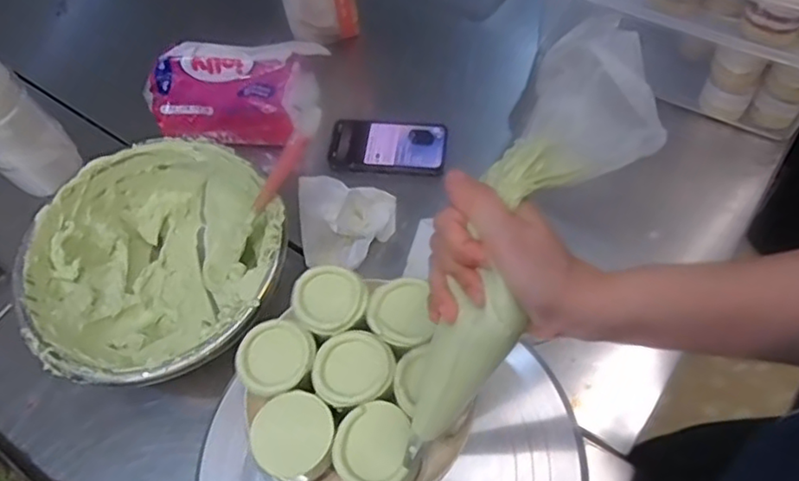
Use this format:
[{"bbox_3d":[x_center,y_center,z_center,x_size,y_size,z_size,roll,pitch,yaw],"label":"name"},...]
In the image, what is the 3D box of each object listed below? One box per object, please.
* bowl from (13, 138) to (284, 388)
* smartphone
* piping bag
[{"bbox_3d":[-0.248,0.035,0.663,0.256,0.112,0.257,-2,60,4],"label":"bowl"},{"bbox_3d":[-0.016,-0.119,0.781,0.144,0.015,0.074,4,60,8],"label":"smartphone"},{"bbox_3d":[0.081,-0.005,0.383,0.086,0.099,0.300,25,76,17],"label":"piping bag"}]

